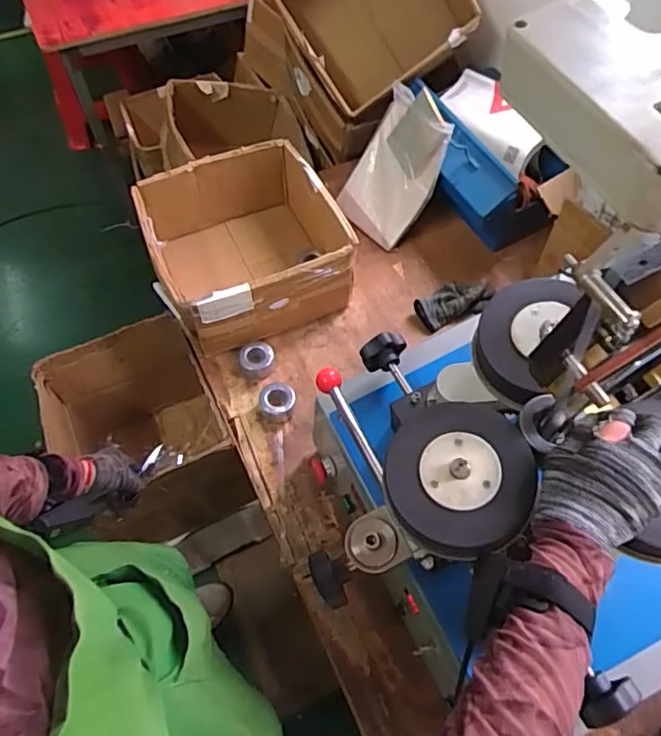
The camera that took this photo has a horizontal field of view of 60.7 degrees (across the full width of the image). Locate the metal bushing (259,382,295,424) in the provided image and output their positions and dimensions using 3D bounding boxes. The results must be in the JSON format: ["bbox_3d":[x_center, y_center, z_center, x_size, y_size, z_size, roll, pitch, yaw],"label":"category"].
[{"bbox_3d":[-0.093,0.059,0.985,0.062,0.032,0.063,0,59,0],"label":"metal bushing"}]

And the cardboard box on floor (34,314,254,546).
[{"bbox_3d":[-0.367,0.136,1.140,0.279,0.328,0.309,-23,62,-13],"label":"cardboard box on floor"}]

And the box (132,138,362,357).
[{"bbox_3d":[-0.145,-0.227,1.084,0.356,0.194,0.319,-22,62,-12],"label":"box"}]

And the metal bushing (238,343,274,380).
[{"bbox_3d":[-0.134,-0.015,1.026,0.065,0.036,0.062,-10,60,-6],"label":"metal bushing"}]

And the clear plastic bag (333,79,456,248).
[{"bbox_3d":[0.130,-0.413,1.155,0.050,0.288,0.186,-11,51,-44],"label":"clear plastic bag"}]

